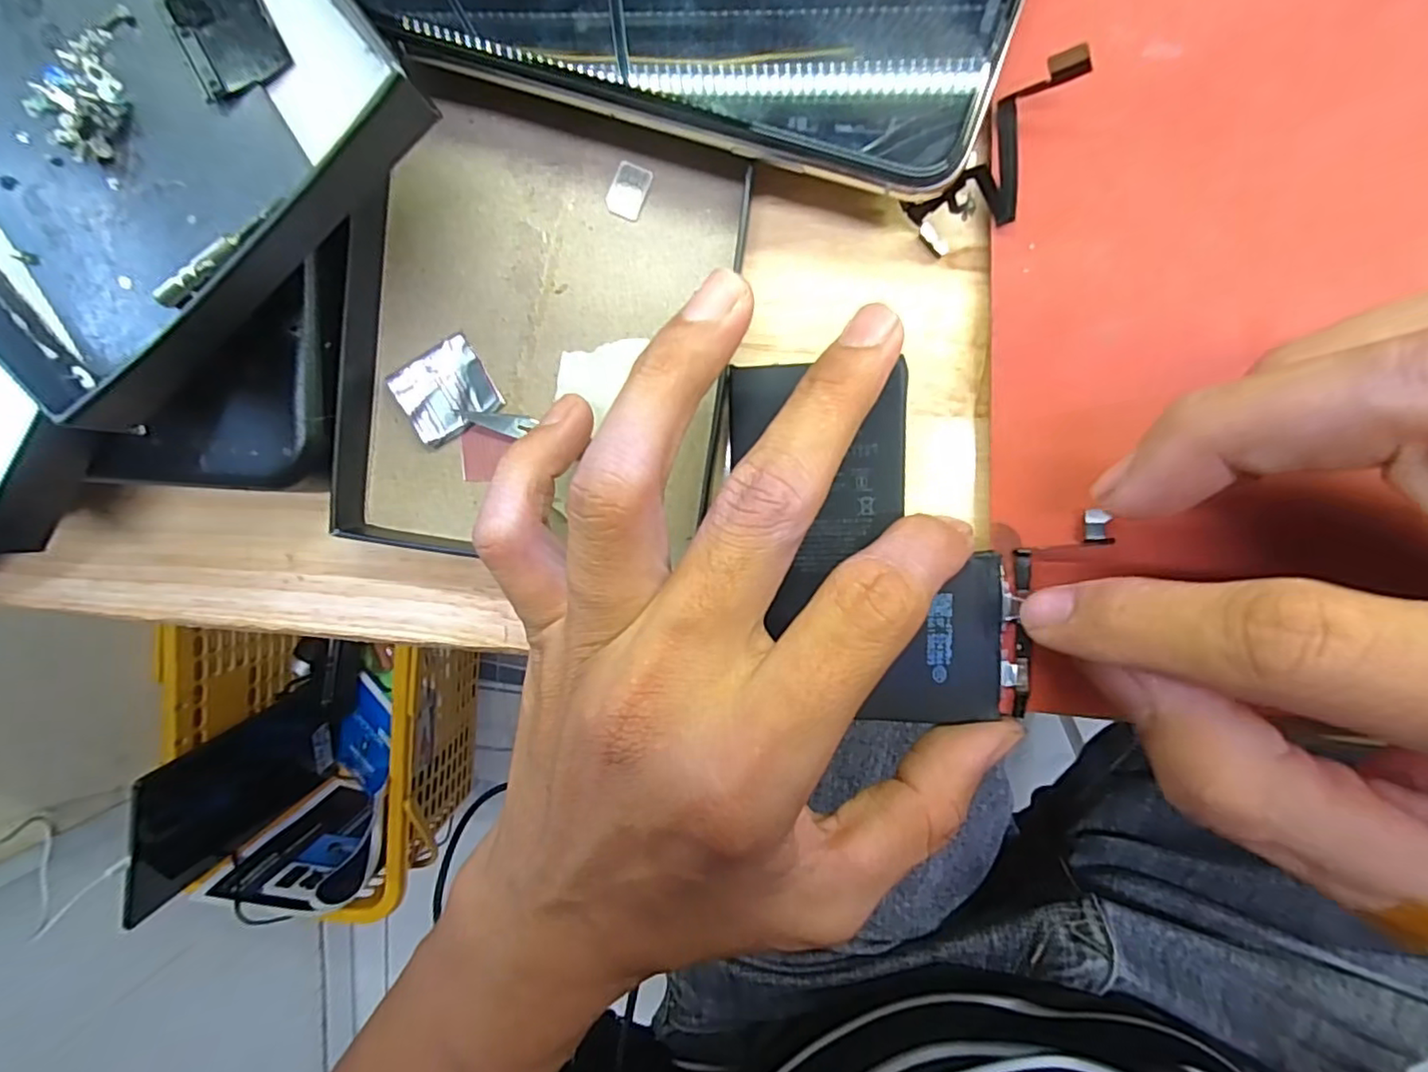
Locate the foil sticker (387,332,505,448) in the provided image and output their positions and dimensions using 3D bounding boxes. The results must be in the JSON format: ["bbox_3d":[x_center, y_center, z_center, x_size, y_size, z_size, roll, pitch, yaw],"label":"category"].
[{"bbox_3d":[-0.072,-0.039,0.166,0.023,0.004,0.022,-30,90,9],"label":"foil sticker"}]

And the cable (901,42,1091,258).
[{"bbox_3d":[0.064,-0.085,0.140,0.020,0.008,0.044,41,122,3],"label":"cable"}]

